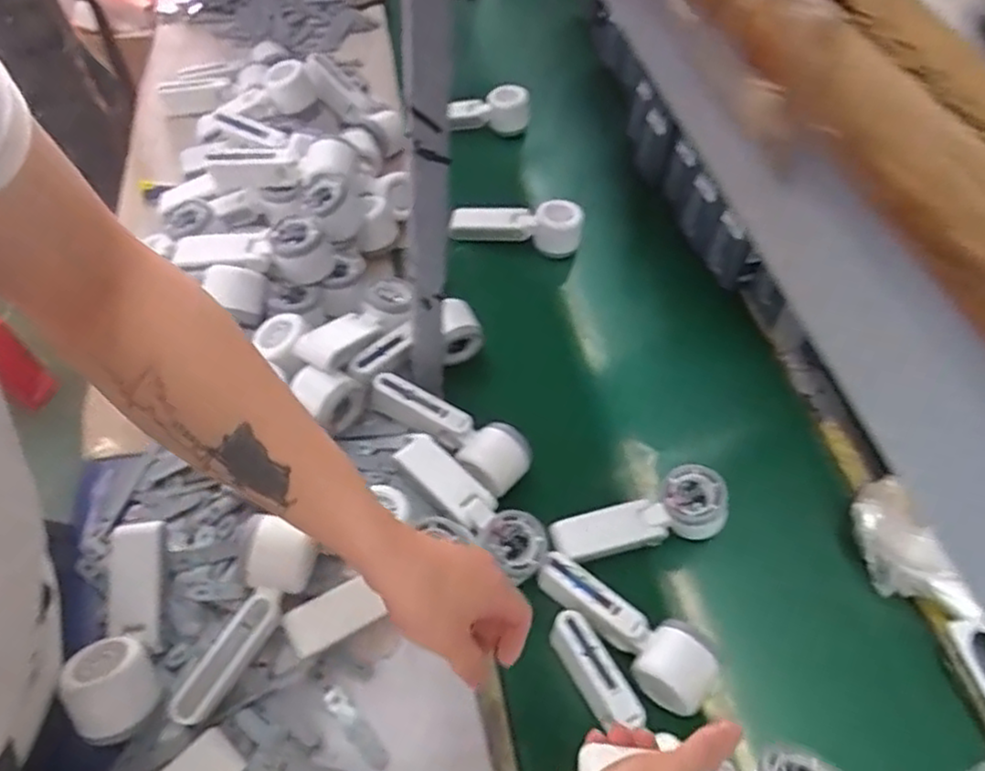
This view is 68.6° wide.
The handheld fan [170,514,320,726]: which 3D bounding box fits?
[{"bbox_3d":[-0.190,0.190,0.570,0.058,0.053,0.156,15,52,7],"label":"handheld fan"}]

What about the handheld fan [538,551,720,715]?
[{"bbox_3d":[0.109,0.202,0.607,0.164,0.043,0.049,33,56,20],"label":"handheld fan"}]

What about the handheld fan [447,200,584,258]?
[{"bbox_3d":[0.029,-0.207,0.931,0.176,0.065,0.043,6,51,15],"label":"handheld fan"}]

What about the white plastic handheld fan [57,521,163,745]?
[{"bbox_3d":[-0.290,0.184,0.564,0.056,0.046,0.172,-7,53,-10],"label":"white plastic handheld fan"}]

